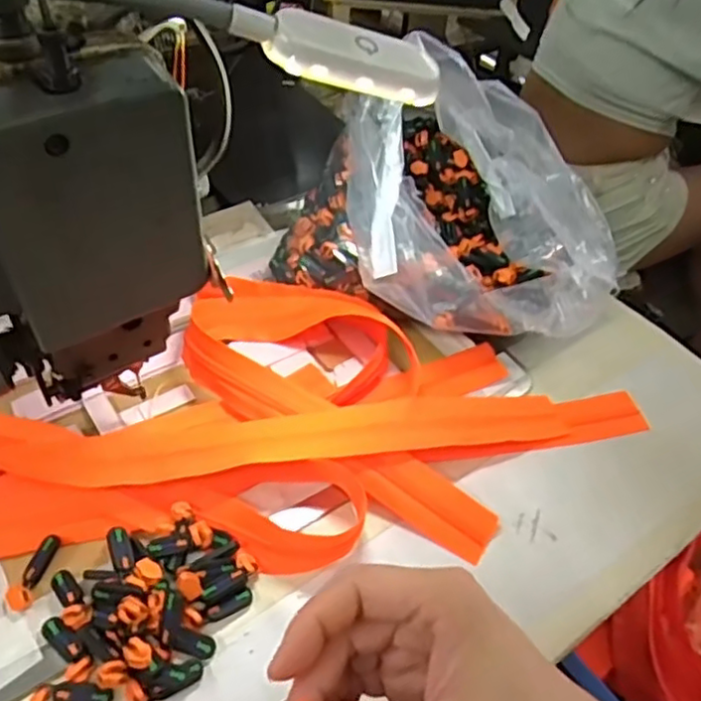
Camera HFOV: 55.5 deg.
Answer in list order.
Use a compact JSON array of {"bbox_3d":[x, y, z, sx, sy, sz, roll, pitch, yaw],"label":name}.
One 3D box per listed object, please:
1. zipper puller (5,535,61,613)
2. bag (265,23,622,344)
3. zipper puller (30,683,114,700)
[{"bbox_3d":[-0.164,0.114,0.344,0.012,0.006,0.039,12,47,4],"label":"zipper puller"},{"bbox_3d":[0.074,-0.099,0.433,0.213,0.138,0.160,36,53,24],"label":"bag"},{"bbox_3d":[-0.129,0.161,0.308,0.035,0.008,0.012,-4,48,-11],"label":"zipper puller"}]

